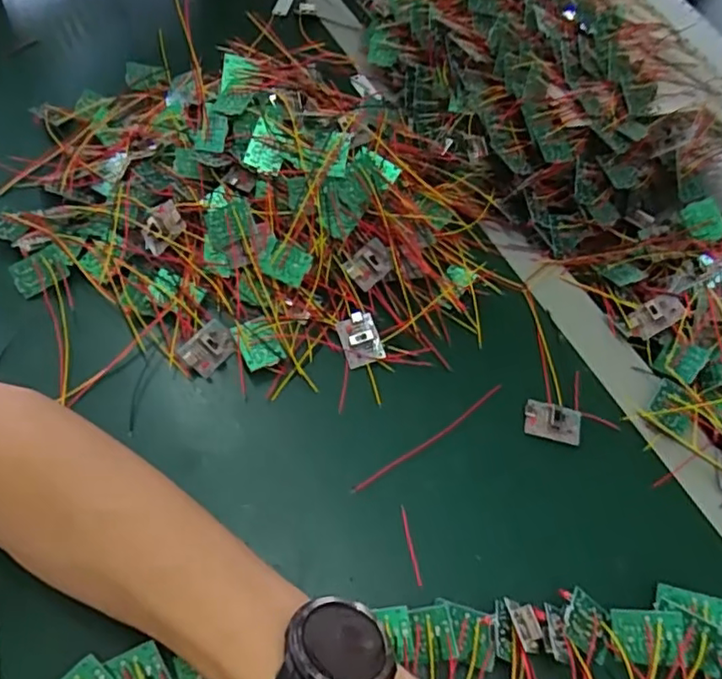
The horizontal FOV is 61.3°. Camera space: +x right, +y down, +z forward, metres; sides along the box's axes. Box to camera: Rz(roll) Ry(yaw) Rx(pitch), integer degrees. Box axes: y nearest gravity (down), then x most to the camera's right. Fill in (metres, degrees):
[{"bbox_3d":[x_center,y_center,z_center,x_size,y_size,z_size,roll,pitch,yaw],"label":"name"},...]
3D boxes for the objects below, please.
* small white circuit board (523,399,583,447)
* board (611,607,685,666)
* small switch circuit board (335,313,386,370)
[{"bbox_3d":[0.127,0.054,0.403,0.037,0.006,0.025,13,54,4],"label":"small white circuit board"},{"bbox_3d":[0.153,0.158,0.323,0.034,0.004,0.026,-6,71,16],"label":"board"},{"bbox_3d":[0.000,-0.002,0.421,0.028,0.012,0.035,-14,56,-15],"label":"small switch circuit board"}]

